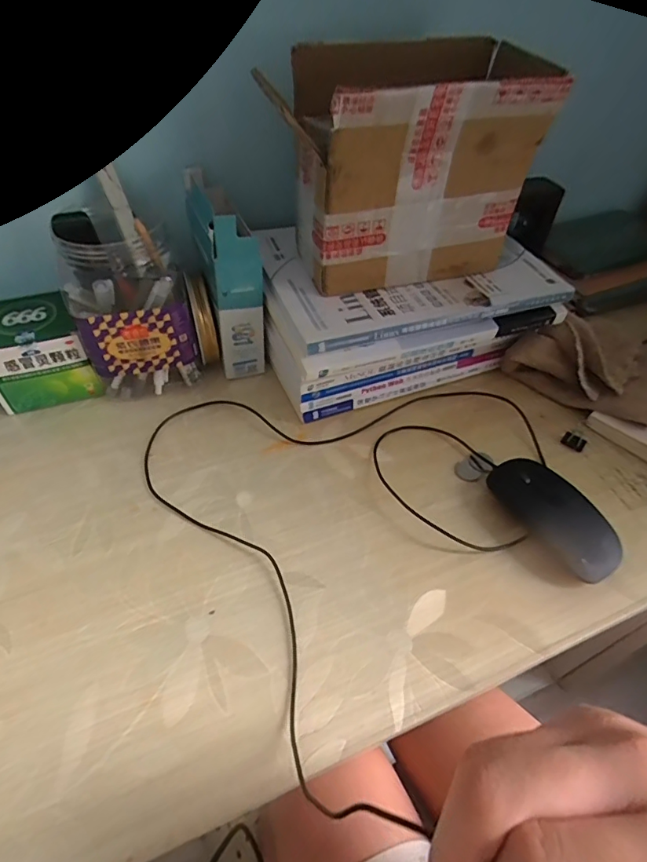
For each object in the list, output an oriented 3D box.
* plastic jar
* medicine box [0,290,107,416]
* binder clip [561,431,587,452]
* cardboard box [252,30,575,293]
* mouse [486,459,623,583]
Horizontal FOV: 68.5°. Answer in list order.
[{"bbox_3d":[-0.171,-0.113,0.435,0.095,0.156,0.081,-11,50,-11],"label":"plastic jar"},{"bbox_3d":[-0.271,-0.074,0.447,0.086,0.083,0.086,-22,54,-20],"label":"medicine box"},{"bbox_3d":[0.233,0.010,0.441,0.020,0.009,0.010,37,56,26],"label":"binder clip"},{"bbox_3d":[0.067,-0.213,0.382,0.192,0.168,0.111,-10,50,-10],"label":"cardboard box"},{"bbox_3d":[0.183,0.067,0.381,0.051,0.028,0.109,-27,55,-23],"label":"mouse"}]

